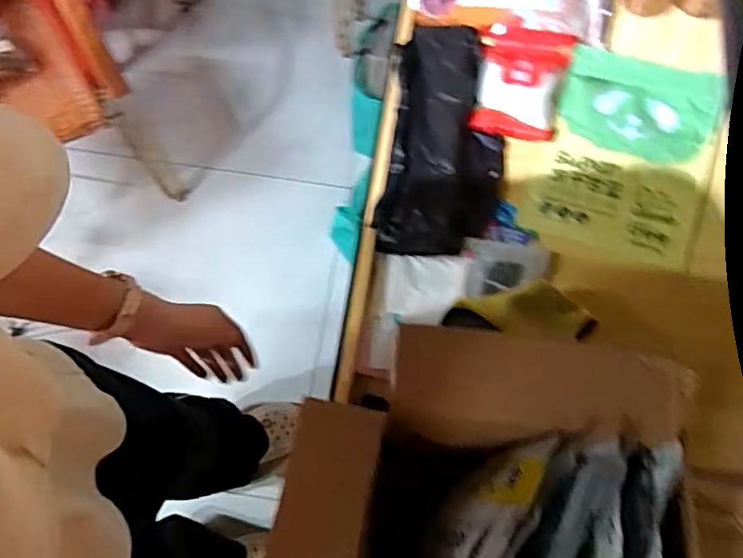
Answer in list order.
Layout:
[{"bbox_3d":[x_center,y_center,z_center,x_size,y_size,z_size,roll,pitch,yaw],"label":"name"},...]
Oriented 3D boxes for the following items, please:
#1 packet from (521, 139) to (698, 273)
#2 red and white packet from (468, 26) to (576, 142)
[{"bbox_3d":[0.339,-0.105,0.867,0.223,0.029,0.159,20,69,5],"label":"packet"},{"bbox_3d":[0.231,-0.305,0.944,0.130,0.032,0.191,14,69,3],"label":"red and white packet"}]

